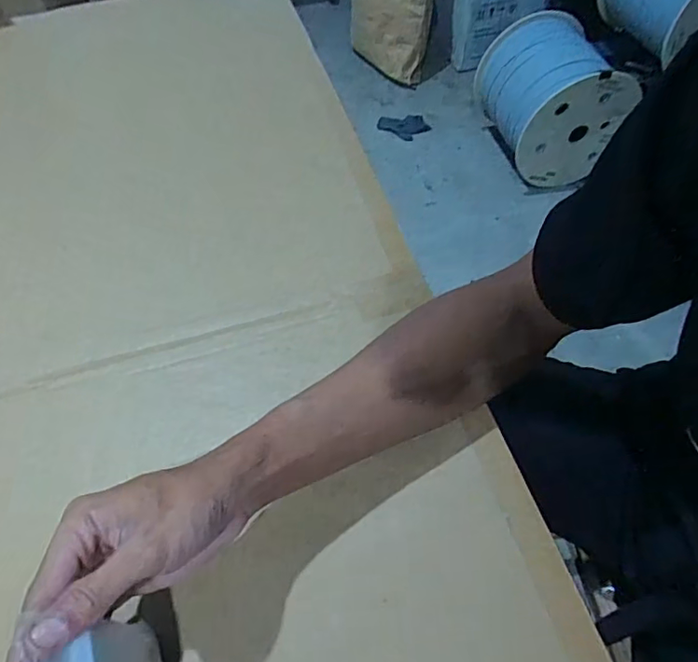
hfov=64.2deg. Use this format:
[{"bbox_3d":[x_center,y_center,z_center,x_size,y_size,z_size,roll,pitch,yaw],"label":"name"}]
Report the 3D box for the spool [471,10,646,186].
[{"bbox_3d":[0.568,-0.662,1.581,0.331,0.311,0.345,-11,56,-7],"label":"spool"}]

